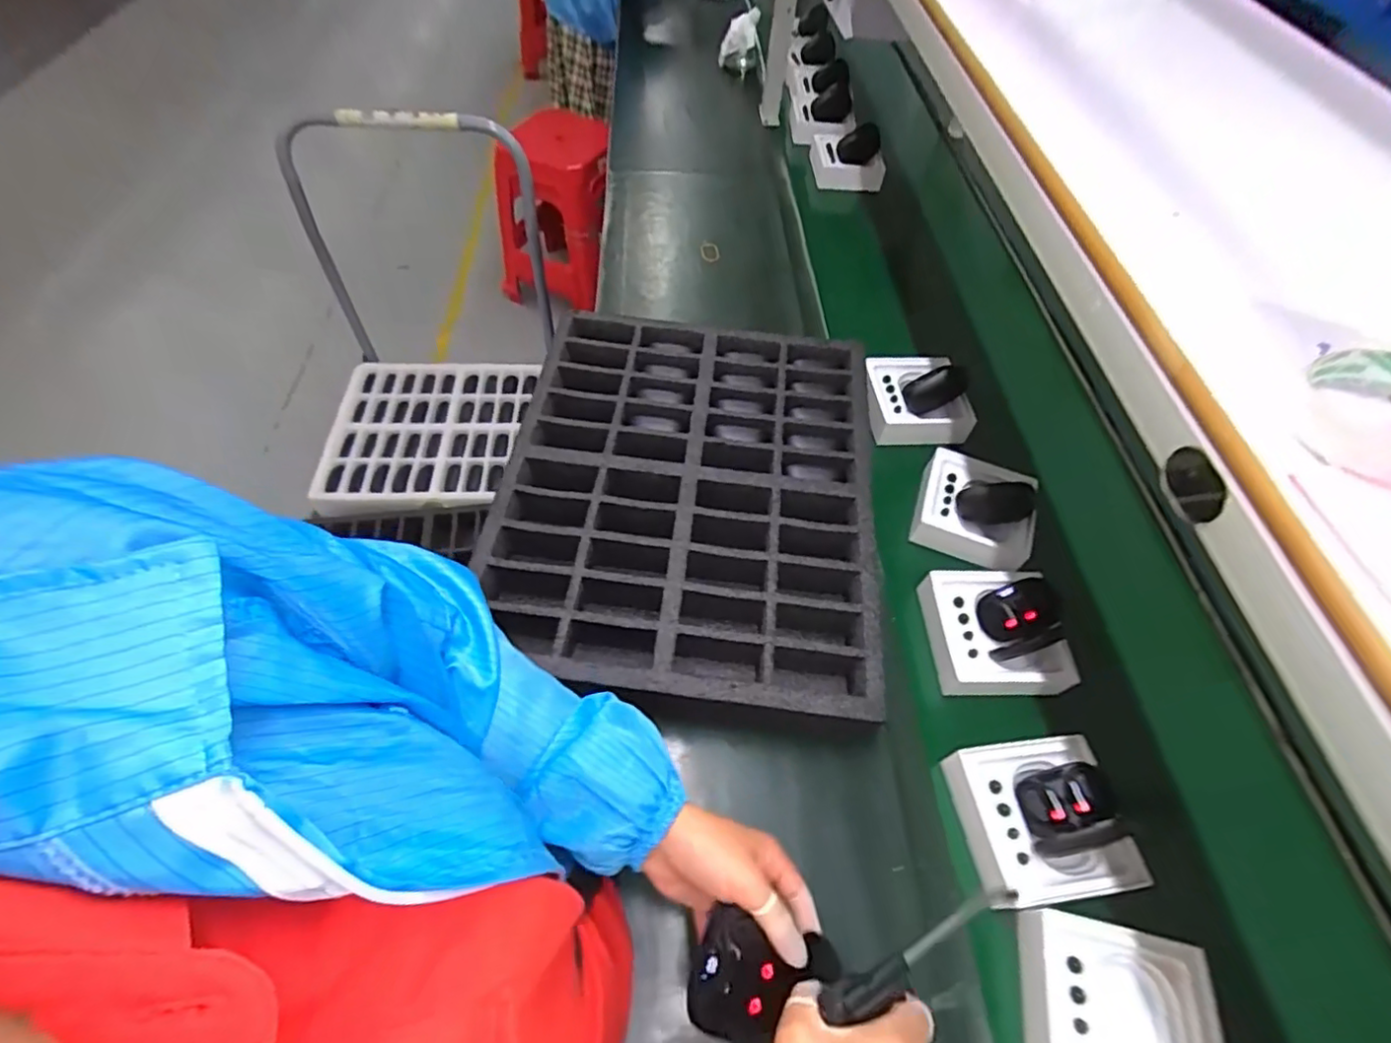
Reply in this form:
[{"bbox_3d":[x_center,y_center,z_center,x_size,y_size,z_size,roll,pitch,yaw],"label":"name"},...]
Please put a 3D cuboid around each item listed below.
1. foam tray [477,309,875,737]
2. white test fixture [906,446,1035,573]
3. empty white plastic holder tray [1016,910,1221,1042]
[{"bbox_3d":[-0.002,-0.036,0.746,0.412,0.071,0.531,6,58,1],"label":"foam tray"},{"bbox_3d":[0.363,-0.017,0.798,0.138,0.040,0.149,19,59,9],"label":"white test fixture"},{"bbox_3d":[0.350,0.418,0.511,0.143,0.049,0.135,11,58,4],"label":"empty white plastic holder tray"}]

